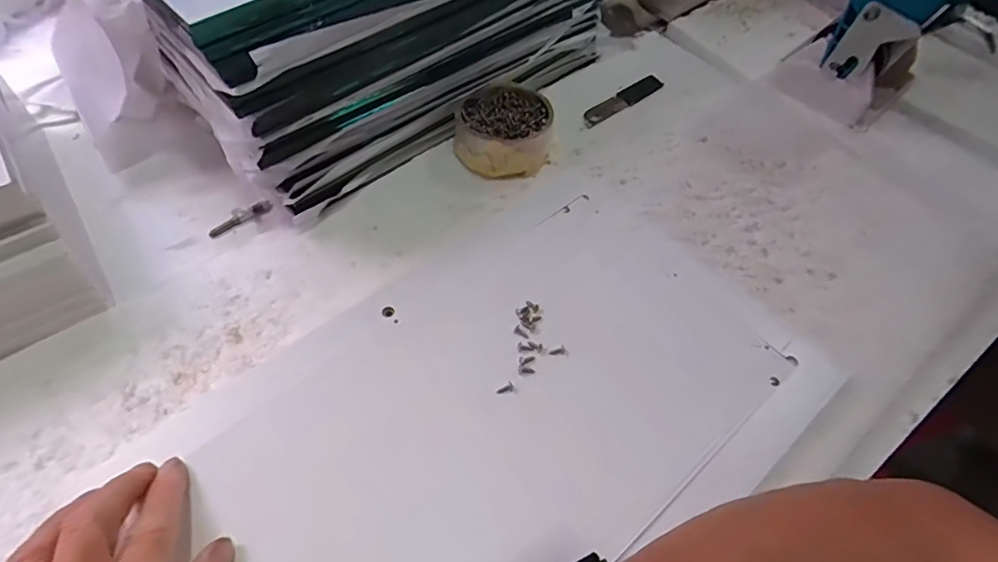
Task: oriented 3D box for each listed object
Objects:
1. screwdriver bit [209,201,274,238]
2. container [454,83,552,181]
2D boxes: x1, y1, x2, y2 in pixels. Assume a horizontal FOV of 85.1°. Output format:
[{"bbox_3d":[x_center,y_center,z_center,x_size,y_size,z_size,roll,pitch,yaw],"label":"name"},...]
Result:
[{"bbox_3d":[-0.216,-0.052,0.455,0.053,0.009,0.007,-29,62,-20],"label":"screwdriver bit"},{"bbox_3d":[0.006,-0.133,0.484,0.083,0.041,0.085,1,56,-1],"label":"container"}]

